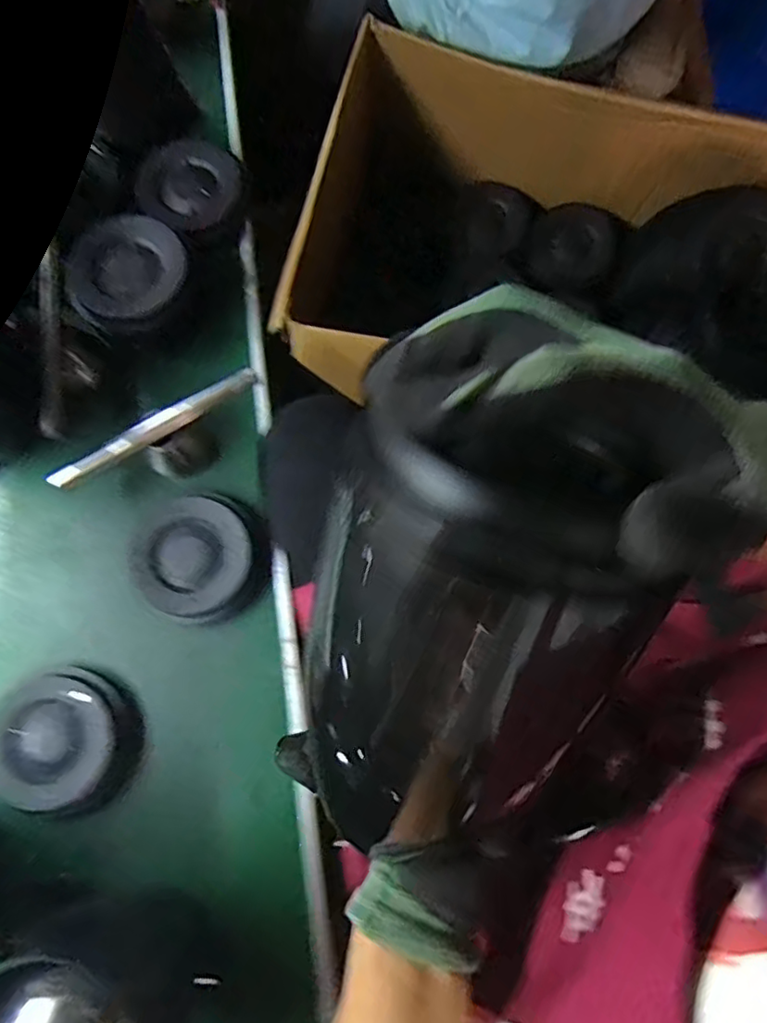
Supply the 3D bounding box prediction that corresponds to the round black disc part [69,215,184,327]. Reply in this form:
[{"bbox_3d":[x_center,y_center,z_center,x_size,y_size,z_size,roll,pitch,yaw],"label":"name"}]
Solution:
[{"bbox_3d":[-0.245,-0.229,0.566,0.096,0.019,0.111,37,80,7],"label":"round black disc part"}]

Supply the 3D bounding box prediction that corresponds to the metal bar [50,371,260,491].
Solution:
[{"bbox_3d":[-0.203,-0.075,0.533,0.197,0.011,0.019,-29,80,-7],"label":"metal bar"}]

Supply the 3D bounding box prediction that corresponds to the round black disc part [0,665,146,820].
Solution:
[{"bbox_3d":[-0.279,0.197,0.518,0.129,0.025,0.115,28,79,5],"label":"round black disc part"}]

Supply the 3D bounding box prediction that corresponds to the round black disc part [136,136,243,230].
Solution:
[{"bbox_3d":[-0.204,-0.345,0.628,0.090,0.028,0.098,0,78,-1],"label":"round black disc part"}]

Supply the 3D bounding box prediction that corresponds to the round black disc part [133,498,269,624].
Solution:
[{"bbox_3d":[-0.167,0.043,0.553,0.116,0.026,0.108,0,78,-1],"label":"round black disc part"}]

